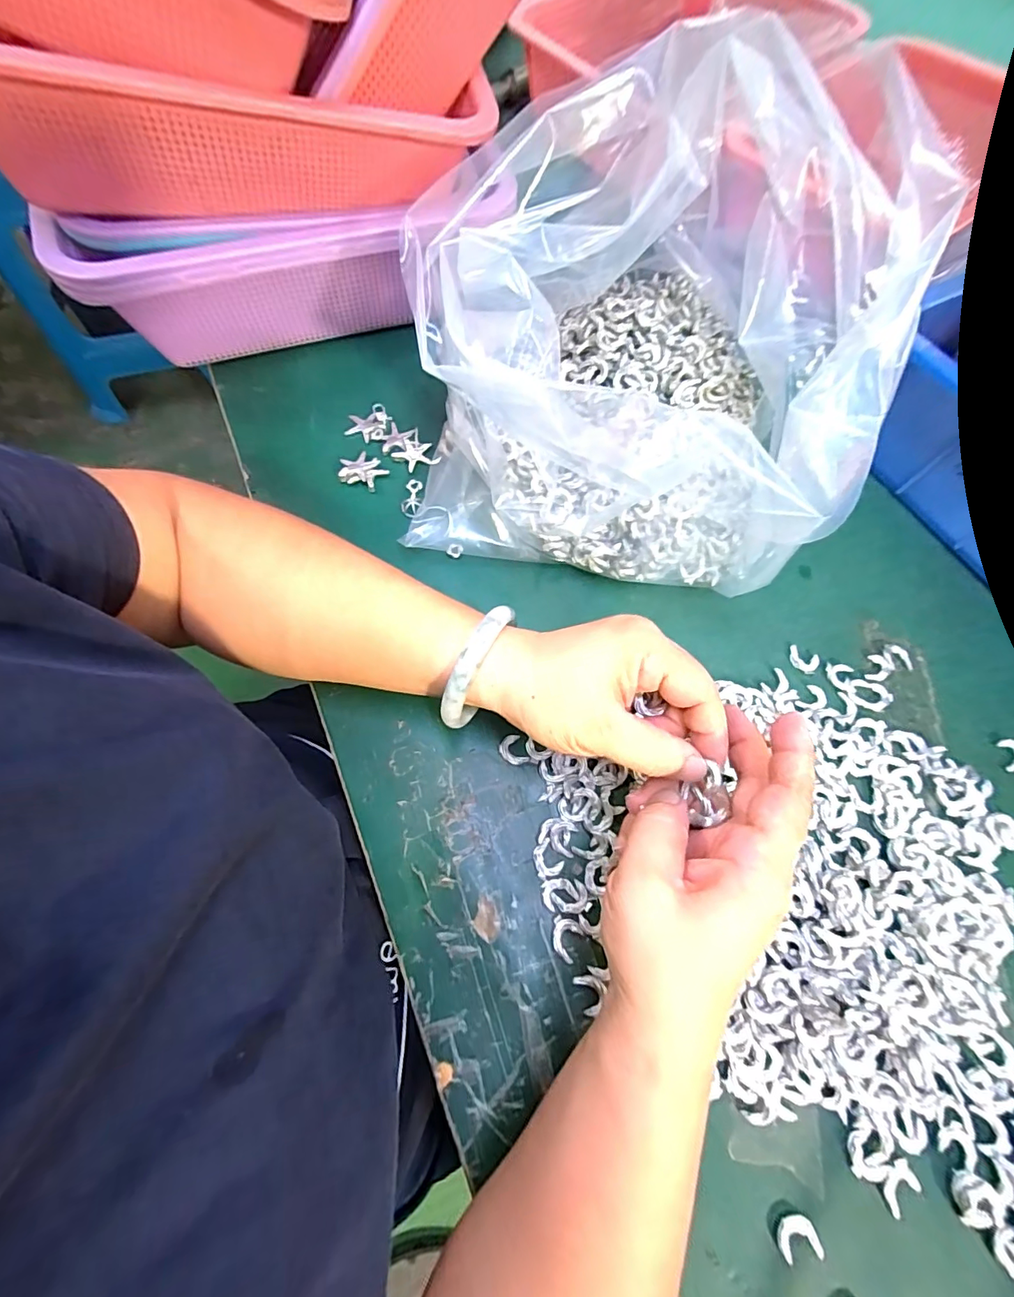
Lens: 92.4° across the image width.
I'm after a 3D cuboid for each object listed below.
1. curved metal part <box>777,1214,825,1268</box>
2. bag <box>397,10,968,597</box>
[{"bbox_3d":[0.128,0.260,0.213,0.018,0.004,0.015,-8,70,-6],"label":"curved metal part"},{"bbox_3d":[0.081,-0.222,0.303,0.238,0.175,0.312,10,69,1],"label":"bag"}]

